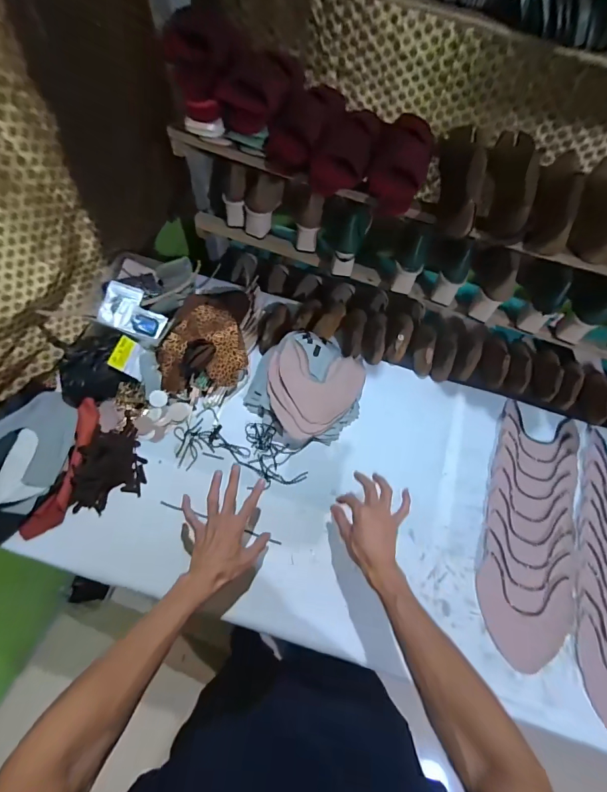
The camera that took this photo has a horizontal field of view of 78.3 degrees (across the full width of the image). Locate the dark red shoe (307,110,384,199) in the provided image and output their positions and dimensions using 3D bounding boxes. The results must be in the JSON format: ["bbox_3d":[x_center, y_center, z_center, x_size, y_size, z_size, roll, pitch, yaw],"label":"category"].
[{"bbox_3d":[0.078,-0.440,0.651,0.093,0.064,0.212,16,65,4],"label":"dark red shoe"}]

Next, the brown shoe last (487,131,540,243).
[{"bbox_3d":[0.357,-0.380,0.636,0.056,0.087,0.236,12,64,3],"label":"brown shoe last"}]

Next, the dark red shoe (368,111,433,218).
[{"bbox_3d":[0.177,-0.421,0.670,0.097,0.072,0.225,17,65,5],"label":"dark red shoe"}]

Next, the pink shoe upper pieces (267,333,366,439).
[{"bbox_3d":[0.023,-0.012,0.787,0.197,0.022,0.204,14,71,-6],"label":"pink shoe upper pieces"}]

